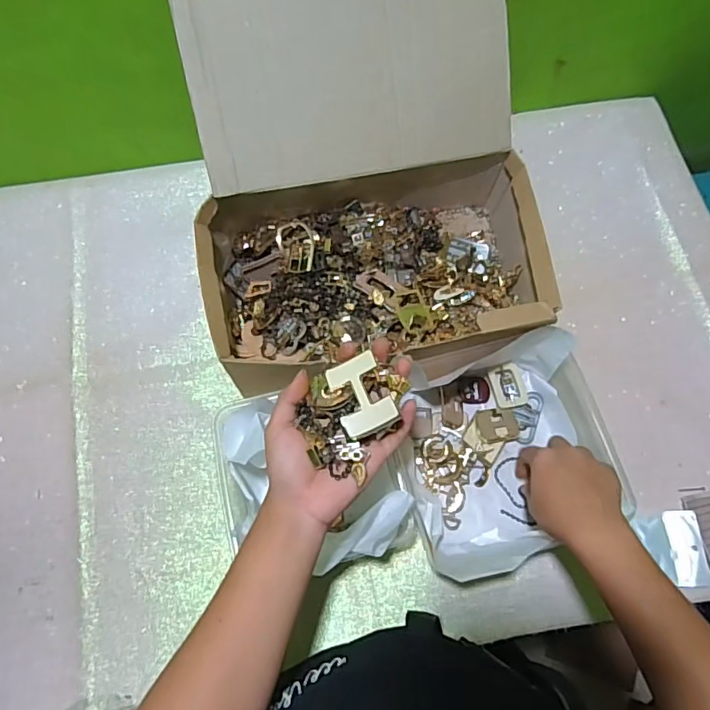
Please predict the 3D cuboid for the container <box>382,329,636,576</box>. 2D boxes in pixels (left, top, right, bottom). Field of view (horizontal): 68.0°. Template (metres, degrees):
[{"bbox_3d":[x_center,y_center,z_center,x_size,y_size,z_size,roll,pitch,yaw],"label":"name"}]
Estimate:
[{"bbox_3d":[0.149,0.088,0.513,0.210,0.077,0.201,-13,71,-5],"label":"container"}]

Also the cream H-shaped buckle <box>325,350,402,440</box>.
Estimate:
[{"bbox_3d":[0.004,0.030,0.390,0.040,0.005,0.058,-27,66,7],"label":"cream H-shaped buckle"}]

